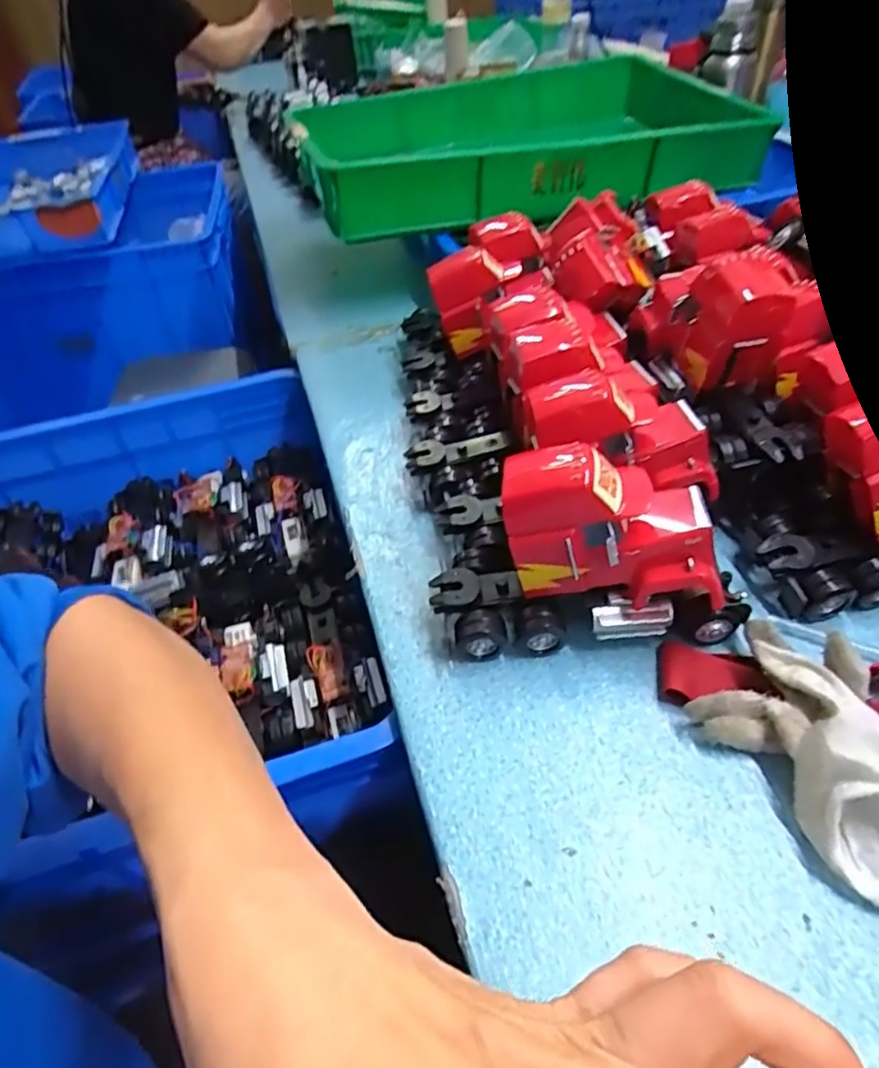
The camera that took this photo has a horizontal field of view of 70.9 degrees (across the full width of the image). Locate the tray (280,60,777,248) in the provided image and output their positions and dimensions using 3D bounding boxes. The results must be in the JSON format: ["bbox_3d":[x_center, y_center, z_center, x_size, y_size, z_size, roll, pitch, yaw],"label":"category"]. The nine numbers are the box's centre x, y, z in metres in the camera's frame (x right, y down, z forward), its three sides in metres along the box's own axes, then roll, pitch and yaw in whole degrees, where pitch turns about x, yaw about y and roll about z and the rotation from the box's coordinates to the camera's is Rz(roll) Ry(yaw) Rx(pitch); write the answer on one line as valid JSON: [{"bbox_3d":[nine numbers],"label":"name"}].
[{"bbox_3d":[0.093,-0.529,0.824,0.535,0.096,0.386,-15,46,-9],"label":"tray"}]

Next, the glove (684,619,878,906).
[{"bbox_3d":[0.203,0.109,0.326,0.084,0.045,0.144,-25,48,-18],"label":"glove"}]

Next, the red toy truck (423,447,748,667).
[{"bbox_3d":[0.090,0.012,0.380,0.187,0.117,0.070,-4,45,2],"label":"red toy truck"}]

